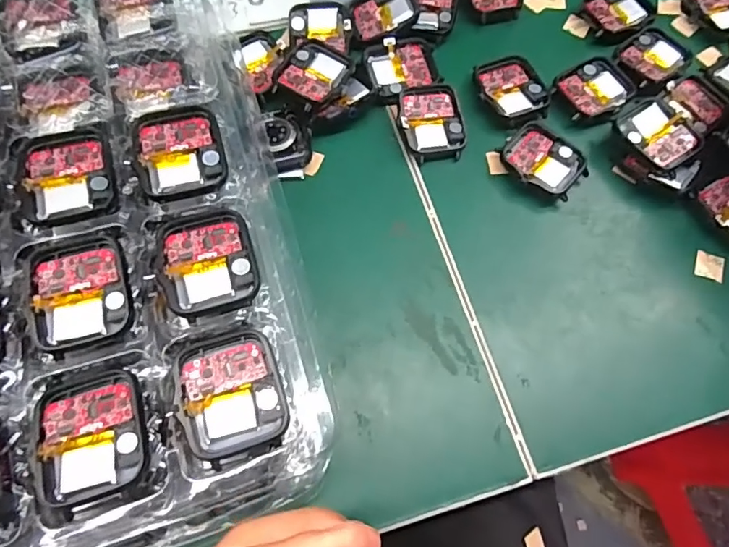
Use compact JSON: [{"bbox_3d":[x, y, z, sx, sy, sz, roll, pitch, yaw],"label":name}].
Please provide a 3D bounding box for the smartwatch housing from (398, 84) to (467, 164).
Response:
[{"bbox_3d":[0.039,-0.089,0.298,0.038,0.009,0.045,-9,81,-8],"label":"smartwatch housing"}]

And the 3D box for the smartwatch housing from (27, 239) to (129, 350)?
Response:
[{"bbox_3d":[-0.113,0.006,0.201,0.036,0.006,0.043,-14,70,-8],"label":"smartwatch housing"}]

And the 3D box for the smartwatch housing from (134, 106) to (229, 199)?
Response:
[{"bbox_3d":[-0.083,-0.057,0.229,0.037,0.006,0.045,-14,70,-7],"label":"smartwatch housing"}]

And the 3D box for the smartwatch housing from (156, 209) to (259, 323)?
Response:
[{"bbox_3d":[-0.065,-0.006,0.213,0.039,0.005,0.046,-15,70,-8],"label":"smartwatch housing"}]

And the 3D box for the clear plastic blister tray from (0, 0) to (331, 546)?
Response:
[{"bbox_3d":[-0.174,-0.014,0.237,0.261,0.066,0.302,-15,70,-7],"label":"clear plastic blister tray"}]

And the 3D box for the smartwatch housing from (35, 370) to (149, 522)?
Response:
[{"bbox_3d":[-0.098,0.058,0.183,0.036,0.006,0.047,-17,70,-9],"label":"smartwatch housing"}]

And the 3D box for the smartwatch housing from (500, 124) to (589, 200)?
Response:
[{"bbox_3d":[0.103,-0.064,0.293,0.046,0.010,0.040,42,74,14],"label":"smartwatch housing"}]

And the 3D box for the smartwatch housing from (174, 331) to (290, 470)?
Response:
[{"bbox_3d":[-0.050,0.046,0.193,0.037,0.010,0.046,-16,70,-8],"label":"smartwatch housing"}]

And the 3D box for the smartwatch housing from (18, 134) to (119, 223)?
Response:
[{"bbox_3d":[-0.129,-0.044,0.220,0.036,0.004,0.044,-14,70,-8],"label":"smartwatch housing"}]

